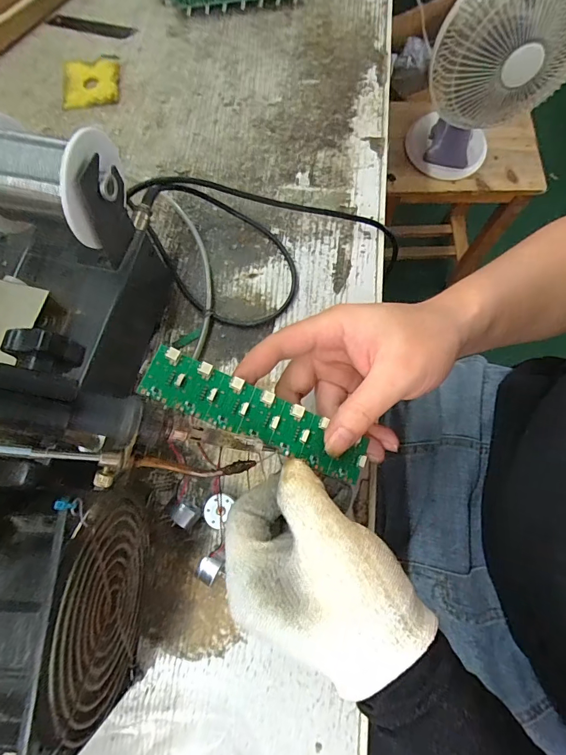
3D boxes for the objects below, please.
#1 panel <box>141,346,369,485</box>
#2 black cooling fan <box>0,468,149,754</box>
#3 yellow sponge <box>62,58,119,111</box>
[{"bbox_3d":[-0.013,0.023,0.233,0.137,0.006,0.030,26,73,-9],"label":"panel"},{"bbox_3d":[-0.113,0.122,0.209,0.052,0.099,0.131,-1,72,-2],"label":"black cooling fan"},{"bbox_3d":[-0.199,-0.306,0.413,0.056,0.006,0.063,-4,73,-2],"label":"yellow sponge"}]

